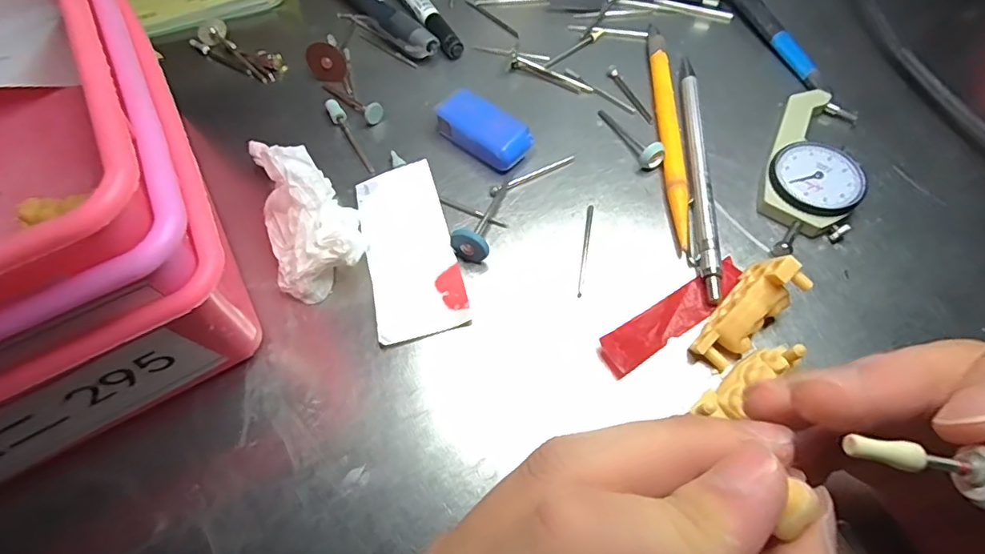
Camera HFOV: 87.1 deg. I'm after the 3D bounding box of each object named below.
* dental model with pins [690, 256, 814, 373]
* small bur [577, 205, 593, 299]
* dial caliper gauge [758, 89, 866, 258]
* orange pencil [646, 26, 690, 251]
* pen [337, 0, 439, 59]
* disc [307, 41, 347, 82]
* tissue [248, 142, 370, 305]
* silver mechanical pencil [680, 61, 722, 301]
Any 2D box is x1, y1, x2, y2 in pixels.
[{"bbox_3d":[0.095,0.013,0.193,0.048,0.013,0.018,-46,70,-1],"label":"dental model with pins"},{"bbox_3d":[0.039,-0.012,0.217,0.004,0.004,0.044,10,64,6],"label":"small bur"},{"bbox_3d":[0.140,-0.048,0.228,0.036,0.013,0.095,22,66,12],"label":"dial caliper gauge"},{"bbox_3d":[0.083,-0.072,0.244,0.009,0.010,0.129,2,63,2],"label":"orange pencil"},{"bbox_3d":[-0.077,-0.156,0.291,0.017,0.014,0.132,-41,69,-17],"label":"pen"},{"bbox_3d":[-0.084,-0.109,0.263,0.020,0.019,0.004,6,38,5],"label":"disc"},{"bbox_3d":[-0.079,-0.030,0.211,0.035,0.033,0.069,-26,66,-11],"label":"tissue"},{"bbox_3d":[0.092,-0.051,0.233,0.009,0.010,0.135,6,63,4],"label":"silver mechanical pencil"}]

